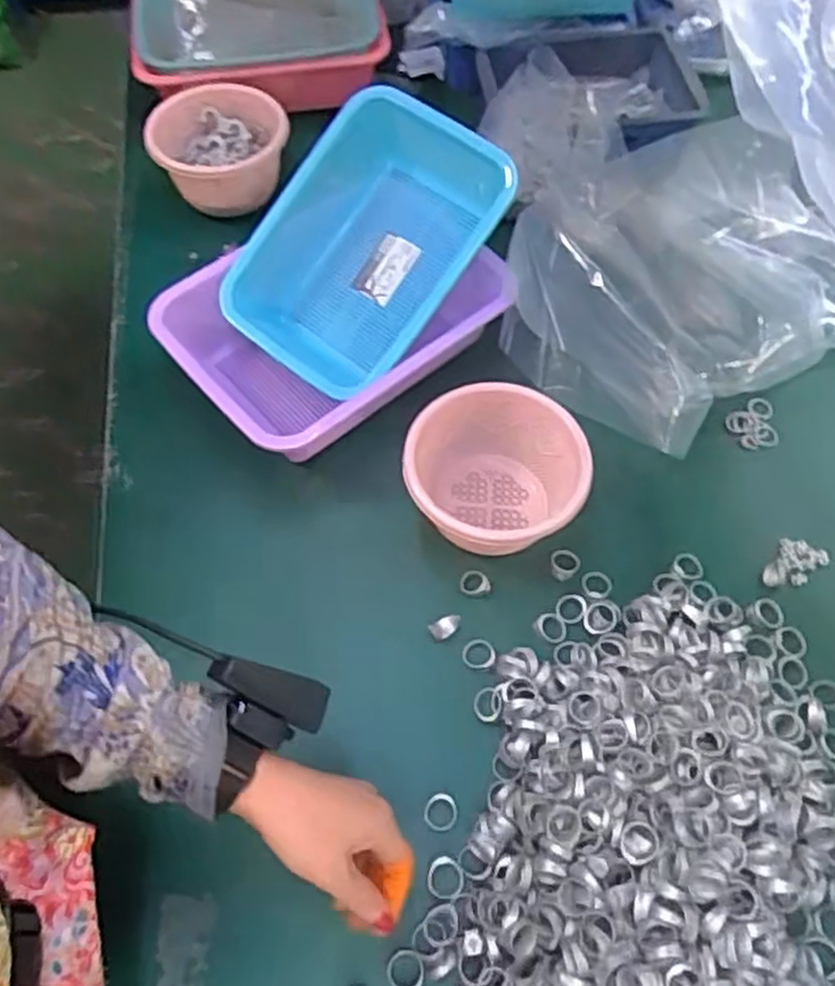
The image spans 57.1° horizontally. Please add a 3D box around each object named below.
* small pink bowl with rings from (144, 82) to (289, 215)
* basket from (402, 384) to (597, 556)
[{"bbox_3d":[-0.218,-0.374,0.851,0.143,0.074,0.138,0,61,1],"label":"small pink bowl with rings"},{"bbox_3d":[0.065,-0.010,0.655,0.144,0.089,0.140,0,61,1],"label":"basket"}]

